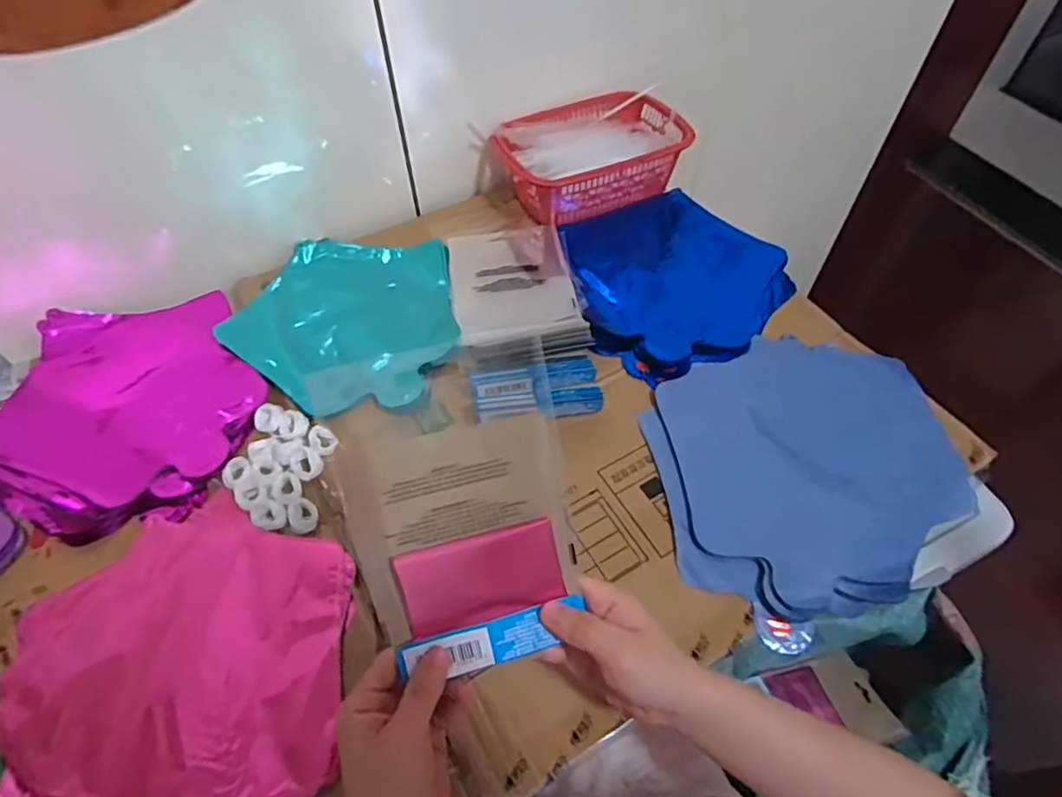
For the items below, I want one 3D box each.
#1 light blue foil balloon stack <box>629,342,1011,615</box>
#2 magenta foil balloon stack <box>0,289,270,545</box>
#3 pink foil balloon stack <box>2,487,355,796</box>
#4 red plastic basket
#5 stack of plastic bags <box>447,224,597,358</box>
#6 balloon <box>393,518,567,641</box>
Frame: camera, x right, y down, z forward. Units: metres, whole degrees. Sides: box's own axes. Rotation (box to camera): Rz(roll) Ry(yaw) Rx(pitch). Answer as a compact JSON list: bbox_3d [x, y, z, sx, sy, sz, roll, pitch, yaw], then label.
[{"bbox_3d":[0.238,0.052,0.520,0.259,0.014,0.240,-7,55,-3],"label":"light blue foil balloon stack"},{"bbox_3d":[-0.367,0.002,0.564,0.242,0.031,0.250,13,56,9],"label":"magenta foil balloon stack"},{"bbox_3d":[-0.229,0.195,0.418,0.238,0.013,0.234,37,62,23],"label":"pink foil balloon stack"},{"bbox_3d":[0.065,-0.290,0.739,0.214,0.079,0.156,-19,56,-12],"label":"red plastic basket"},{"bbox_3d":[-0.018,-0.121,0.652,0.128,0.029,0.232,-7,43,-6],"label":"stack of plastic bags"},{"bbox_3d":[-0.028,0.104,0.350,0.088,0.054,0.005,-13,15,-6],"label":"balloon"}]

